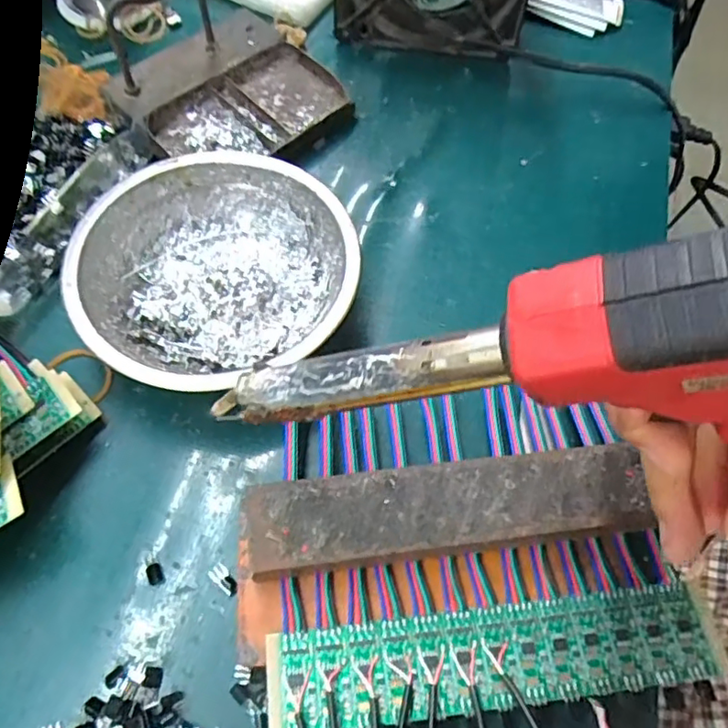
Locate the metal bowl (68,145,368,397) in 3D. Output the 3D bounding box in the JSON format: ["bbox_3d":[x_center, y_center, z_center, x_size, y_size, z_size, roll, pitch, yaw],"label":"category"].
[{"bbox_3d":[-0.071,-0.042,0.284,0.124,0.038,0.120,2,62,-3],"label":"metal bowl"}]

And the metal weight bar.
[{"bbox_3d":[0.032,0.057,0.229,0.147,0.021,0.034,-5,63,-6],"label":"metal weight bar"}]

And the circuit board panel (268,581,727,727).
[{"bbox_3d":[0.048,0.106,0.215,0.161,0.004,0.032,-4,63,-5],"label":"circuit board panel"}]

